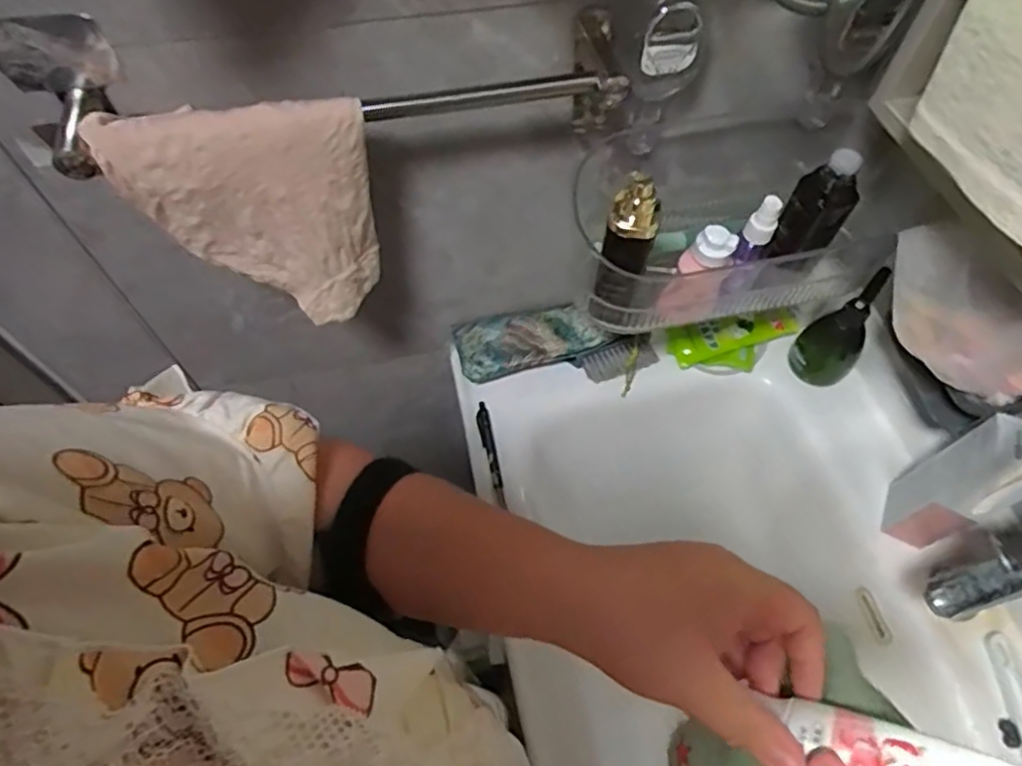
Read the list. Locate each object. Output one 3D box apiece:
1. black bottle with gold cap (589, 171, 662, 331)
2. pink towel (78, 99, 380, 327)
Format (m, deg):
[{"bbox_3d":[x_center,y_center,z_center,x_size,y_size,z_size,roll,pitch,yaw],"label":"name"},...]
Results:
[{"bbox_3d":[0.096,-0.108,0.521,0.041,0.154,0.045,14,60,8],"label":"black bottle with gold cap"},{"bbox_3d":[-0.189,-0.126,0.480,0.170,0.168,0.062,-4,59,-2],"label":"pink towel"}]

